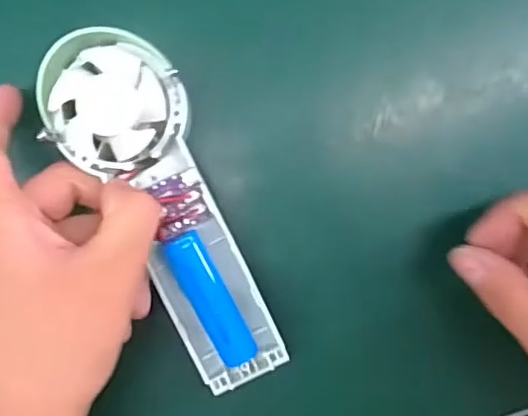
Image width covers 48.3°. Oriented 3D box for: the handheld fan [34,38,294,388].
[{"bbox_3d":[-0.045,0.003,0.275,0.058,0.028,0.173,-25,99,-1],"label":"handheld fan"}]

